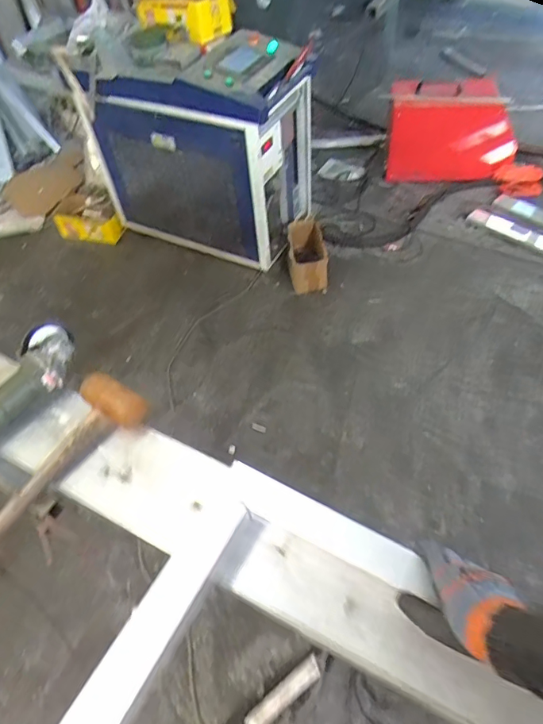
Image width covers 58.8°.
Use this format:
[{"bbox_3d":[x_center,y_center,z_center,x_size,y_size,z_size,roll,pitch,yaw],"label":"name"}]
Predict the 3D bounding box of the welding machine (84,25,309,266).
[{"bbox_3d":[-0.257,-0.801,1.796,0.687,0.696,0.441,21,57,19],"label":"welding machine"}]

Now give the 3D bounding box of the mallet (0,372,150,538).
[{"bbox_3d":[-0.353,0.160,0.751,0.107,0.061,0.349,31,60,25],"label":"mallet"}]

